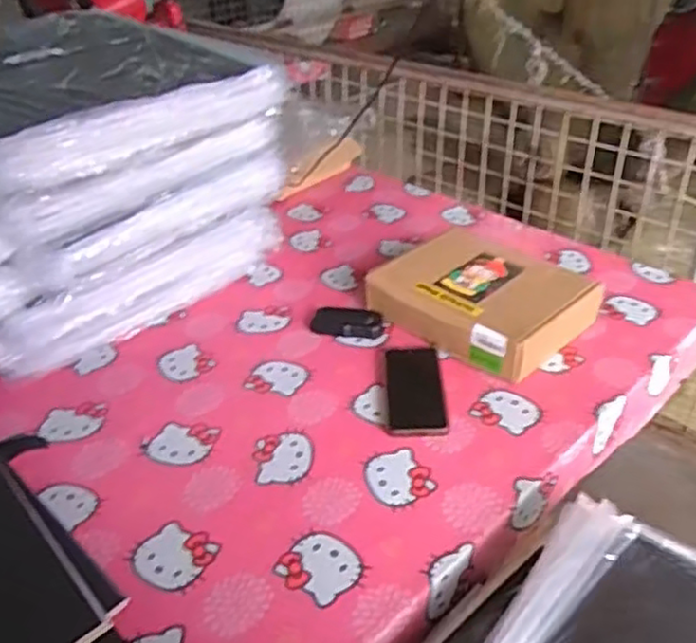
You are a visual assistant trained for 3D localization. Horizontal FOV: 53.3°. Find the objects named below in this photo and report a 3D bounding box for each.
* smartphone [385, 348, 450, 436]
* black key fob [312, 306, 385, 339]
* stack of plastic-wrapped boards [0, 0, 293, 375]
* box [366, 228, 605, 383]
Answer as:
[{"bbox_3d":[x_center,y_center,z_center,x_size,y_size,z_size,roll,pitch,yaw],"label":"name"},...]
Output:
[{"bbox_3d":[0.087,0.087,0.913,0.074,0.007,0.174,-1,34,2],"label":"smartphone"},{"bbox_3d":[0.000,0.003,1.045,0.108,0.021,0.059,5,35,11],"label":"black key fob"},{"bbox_3d":[-0.436,-0.225,1.096,0.544,0.379,0.518,28,45,37],"label":"stack of plastic-wrapped boards"},{"bbox_3d":[0.200,-0.033,1.031,0.237,0.079,0.275,-30,43,-34],"label":"box"}]

